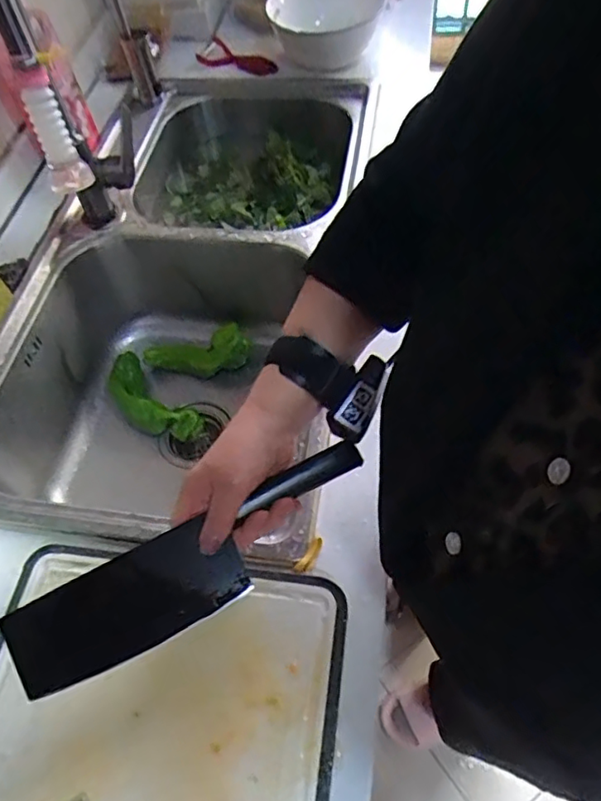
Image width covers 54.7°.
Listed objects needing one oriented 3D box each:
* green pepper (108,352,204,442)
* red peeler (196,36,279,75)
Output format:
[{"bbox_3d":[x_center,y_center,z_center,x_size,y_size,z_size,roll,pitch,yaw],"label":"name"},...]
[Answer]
[{"bbox_3d":[-0.229,0.003,0.873,0.076,0.044,0.181,-36,67,-30],"label":"green pepper"},{"bbox_3d":[-0.113,-0.596,1.020,0.151,0.018,0.068,36,66,24],"label":"red peeler"}]

